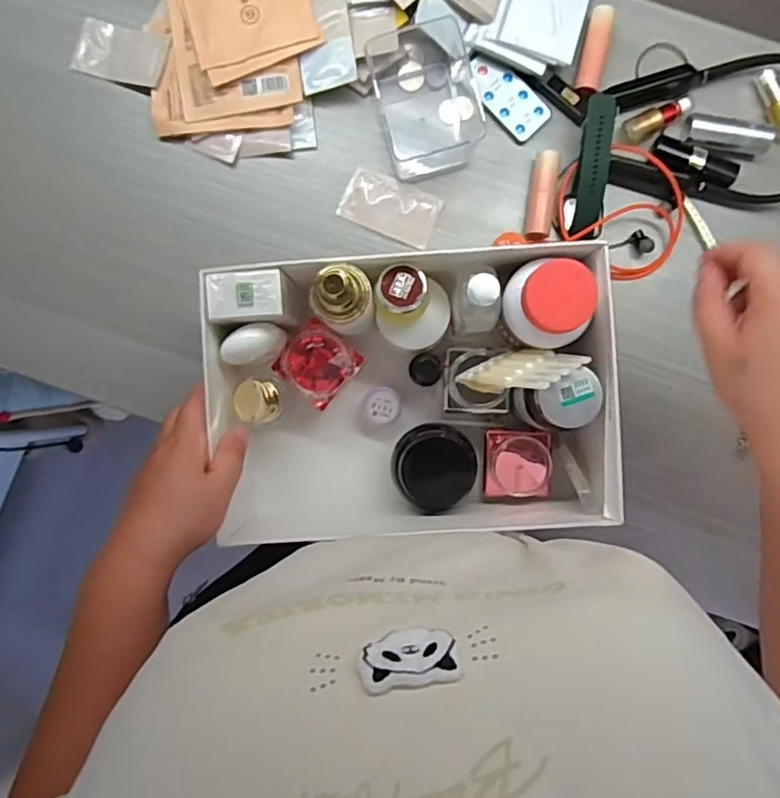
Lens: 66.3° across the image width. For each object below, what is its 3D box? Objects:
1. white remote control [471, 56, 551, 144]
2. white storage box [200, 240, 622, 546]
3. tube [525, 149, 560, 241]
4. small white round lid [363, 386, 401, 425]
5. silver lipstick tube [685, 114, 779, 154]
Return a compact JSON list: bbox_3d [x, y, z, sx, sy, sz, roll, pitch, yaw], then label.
[{"bbox_3d":[0.105,-0.272,0.535,0.042,0.006,0.083,-42,90,4],"label":"white remote control"},{"bbox_3d":[0.015,0.001,0.480,0.295,0.123,0.216,-3,93,3],"label":"white storage box"},{"bbox_3d":[0.135,-0.180,0.530,0.020,0.015,0.076,8,94,2],"label":"tube"},{"bbox_3d":[-0.006,0.005,0.526,0.031,0.025,0.031,0,90,1],"label":"small white round lid"},{"bbox_3d":[0.295,-0.230,0.519,0.075,0.018,0.022,13,94,2],"label":"silver lipstick tube"}]

